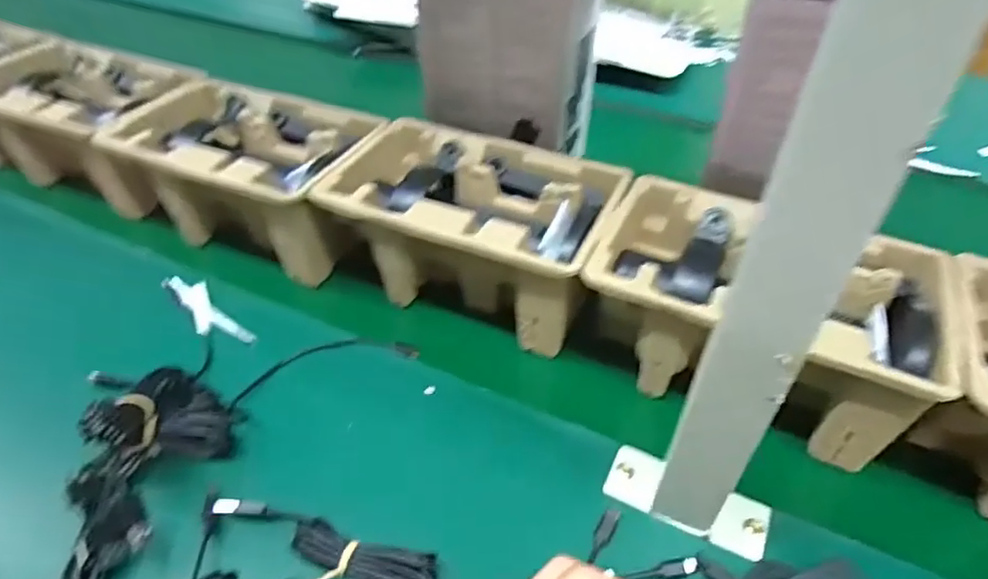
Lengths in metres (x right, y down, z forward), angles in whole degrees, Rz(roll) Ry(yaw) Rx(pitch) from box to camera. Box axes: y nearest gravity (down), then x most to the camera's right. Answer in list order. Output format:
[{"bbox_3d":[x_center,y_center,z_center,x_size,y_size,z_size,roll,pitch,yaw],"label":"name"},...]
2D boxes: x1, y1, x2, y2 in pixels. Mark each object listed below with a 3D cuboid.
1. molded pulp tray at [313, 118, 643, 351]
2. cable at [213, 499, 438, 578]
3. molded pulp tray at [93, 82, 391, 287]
[{"bbox_3d":[-0.017,-0.048,0.514,0.227,0.108,0.148,16,41,17],"label":"molded pulp tray"},{"bbox_3d":[-0.104,0.158,0.361,0.145,0.019,0.032,11,40,12],"label":"cable"},{"bbox_3d":[-0.225,-0.110,0.575,0.228,0.107,0.150,15,41,17],"label":"molded pulp tray"}]

